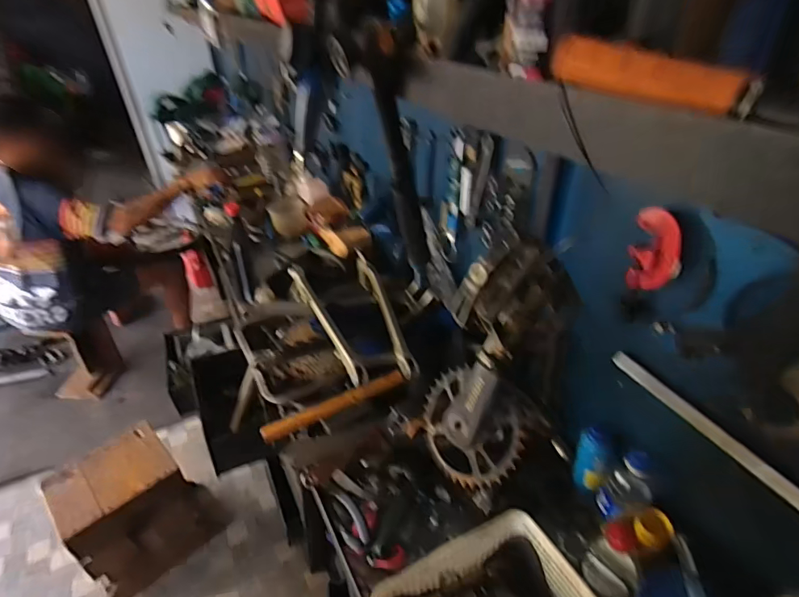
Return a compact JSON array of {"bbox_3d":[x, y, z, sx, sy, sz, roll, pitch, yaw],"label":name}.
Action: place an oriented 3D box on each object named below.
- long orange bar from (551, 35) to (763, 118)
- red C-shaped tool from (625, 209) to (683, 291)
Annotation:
[{"bbox_3d":[0.155,-0.144,0.289,0.019,0.025,0.134,-21,38,-25],"label":"long orange bar"},{"bbox_3d":[0.297,-0.054,0.526,0.013,0.101,0.060,-29,42,-34],"label":"red C-shaped tool"}]

